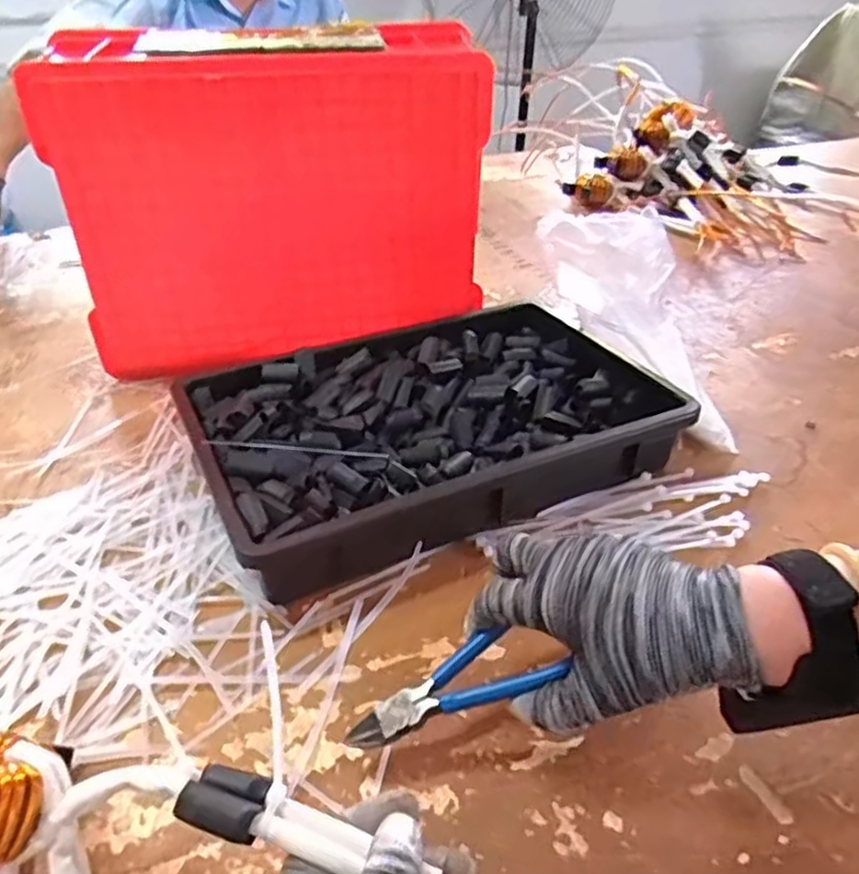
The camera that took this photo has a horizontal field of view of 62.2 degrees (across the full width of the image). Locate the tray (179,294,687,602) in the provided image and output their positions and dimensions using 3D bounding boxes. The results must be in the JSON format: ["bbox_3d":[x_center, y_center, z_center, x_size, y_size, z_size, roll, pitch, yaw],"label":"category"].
[{"bbox_3d":[0.002,-0.007,0.591,0.361,0.064,0.249,-17,37,-22],"label":"tray"}]

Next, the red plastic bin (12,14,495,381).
[{"bbox_3d":[-0.143,-0.223,0.704,0.380,0.292,0.129,-5,34,-7],"label":"red plastic bin"}]

